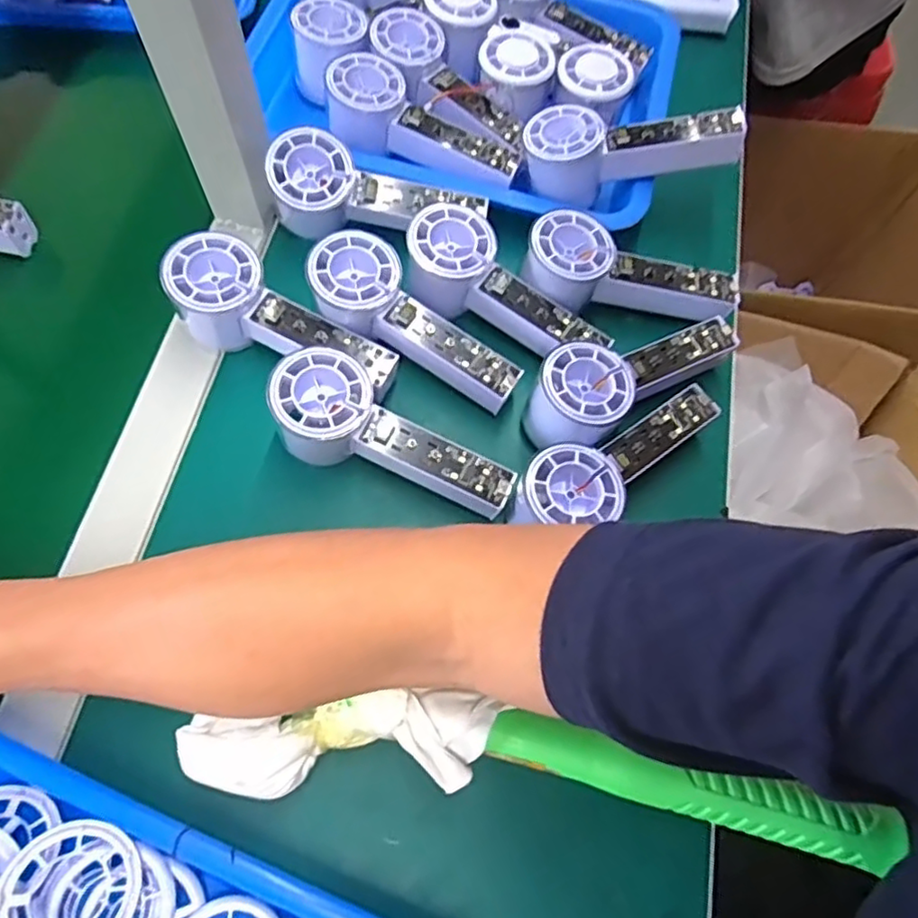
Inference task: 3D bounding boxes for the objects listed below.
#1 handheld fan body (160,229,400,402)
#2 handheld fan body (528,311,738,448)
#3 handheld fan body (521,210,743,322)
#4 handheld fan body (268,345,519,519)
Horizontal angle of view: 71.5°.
[{"bbox_3d":[-0.112,-0.087,0.417,0.158,0.050,0.058,25,68,-6],"label":"handheld fan body"},{"bbox_3d":[0.116,-0.050,0.417,0.152,0.053,0.057,-21,70,-25],"label":"handheld fan body"},{"bbox_3d":[0.117,-0.125,0.442,0.151,0.042,0.055,10,67,-13],"label":"handheld fan body"},{"bbox_3d":[-0.040,-0.007,0.382,0.145,0.058,0.054,28,69,8],"label":"handheld fan body"}]

